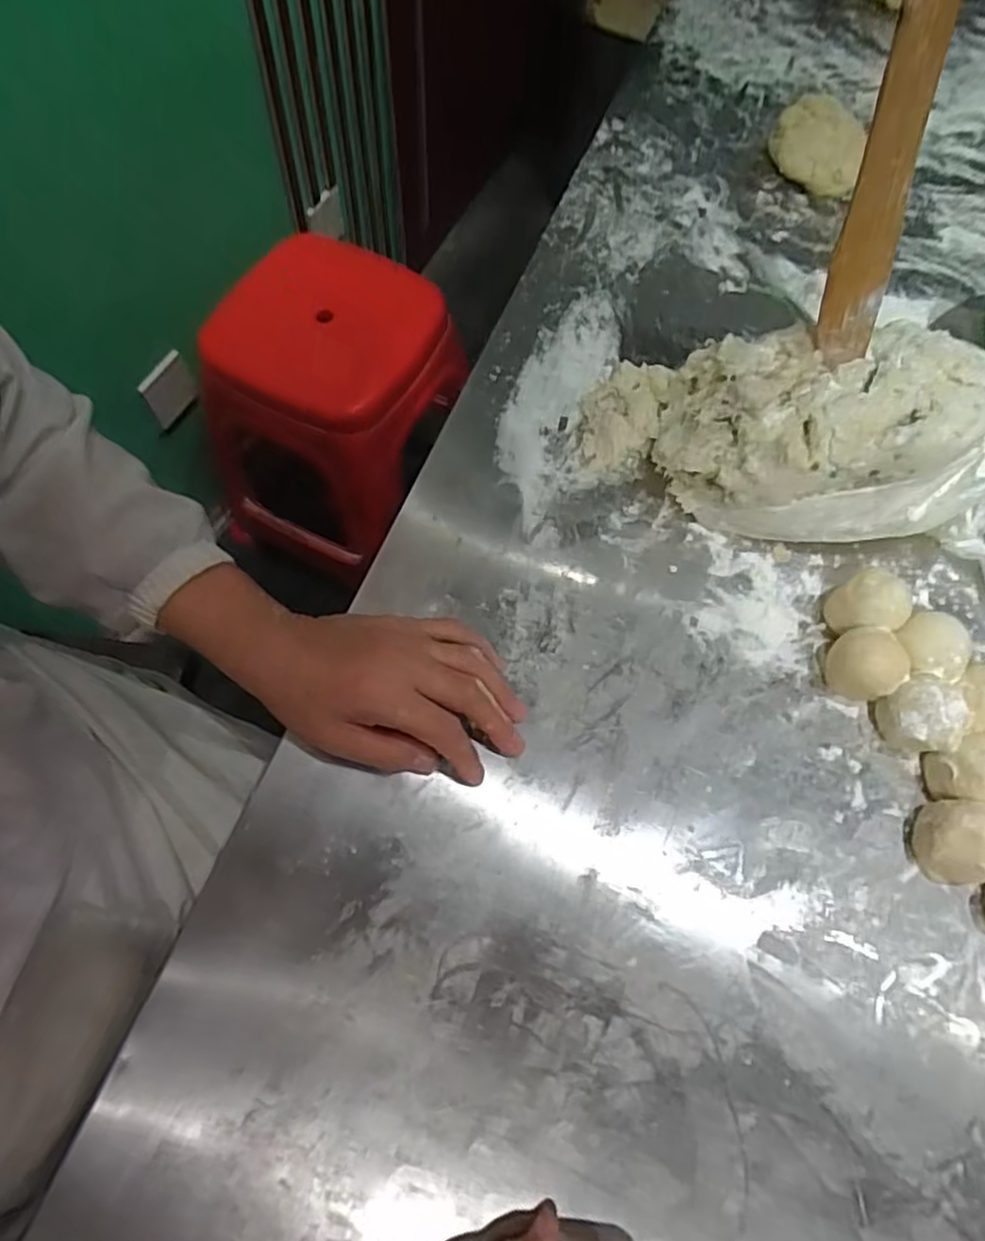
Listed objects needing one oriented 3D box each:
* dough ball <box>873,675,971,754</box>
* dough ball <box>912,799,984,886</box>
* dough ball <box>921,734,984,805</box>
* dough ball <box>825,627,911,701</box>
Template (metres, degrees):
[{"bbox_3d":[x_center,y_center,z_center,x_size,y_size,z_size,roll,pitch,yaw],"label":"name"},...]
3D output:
[{"bbox_3d":[0.259,0.058,0.424,0.040,0.050,0.043,1,67,-2],"label":"dough ball"},{"bbox_3d":[0.268,0.126,0.400,0.041,0.041,0.045,1,67,-2],"label":"dough ball"},{"bbox_3d":[0.284,0.092,0.414,0.036,0.046,0.040,-7,67,-5],"label":"dough ball"},{"bbox_3d":[0.235,0.026,0.437,0.039,0.048,0.042,1,67,-2],"label":"dough ball"}]

